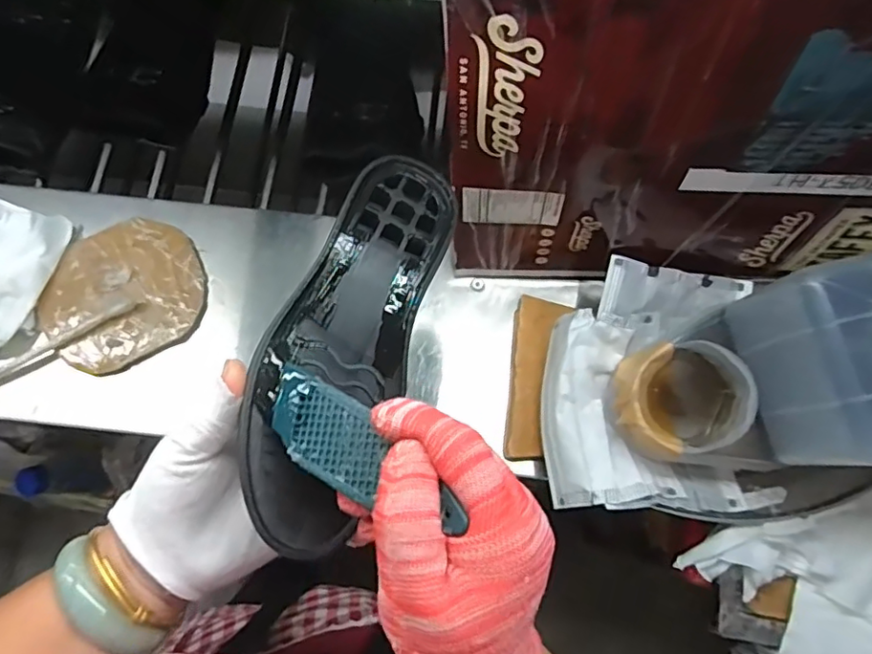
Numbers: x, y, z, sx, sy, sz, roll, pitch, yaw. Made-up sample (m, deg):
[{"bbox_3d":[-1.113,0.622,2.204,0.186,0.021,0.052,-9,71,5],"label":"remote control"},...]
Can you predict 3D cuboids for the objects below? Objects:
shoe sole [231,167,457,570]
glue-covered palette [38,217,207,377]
[{"bbox_3d":[-0.048,0.004,0.306,0.069,0.025,0.209,25,72,-14],"label":"shoe sole"},{"bbox_3d":[-0.309,-0.035,0.571,0.150,0.013,0.140,0,74,0],"label":"glue-covered palette"}]

